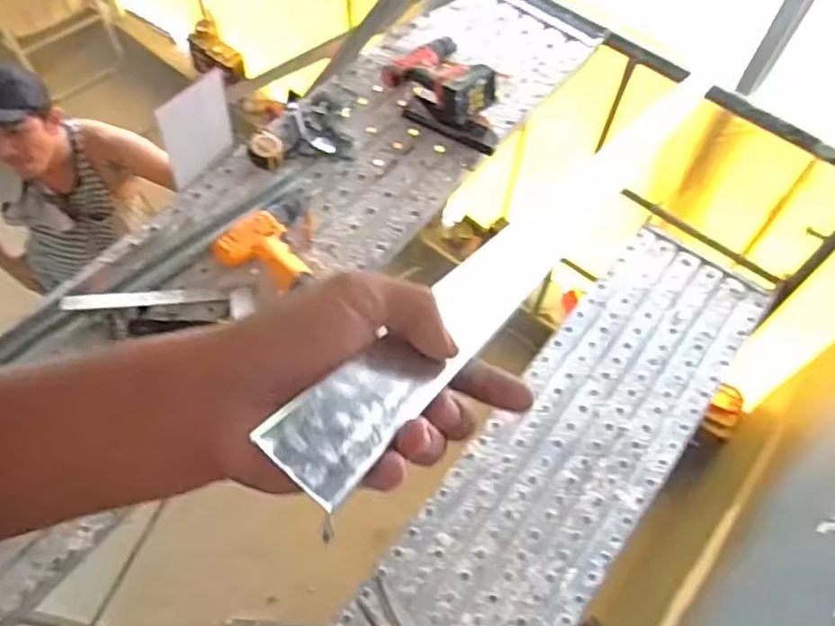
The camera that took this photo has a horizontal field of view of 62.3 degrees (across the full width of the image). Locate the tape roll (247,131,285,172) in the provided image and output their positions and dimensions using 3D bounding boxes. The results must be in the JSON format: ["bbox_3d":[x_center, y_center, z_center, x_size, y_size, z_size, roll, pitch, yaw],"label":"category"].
[{"bbox_3d":[-0.297,-0.315,1.360,0.066,0.047,0.071,1,60,-2],"label":"tape roll"}]

